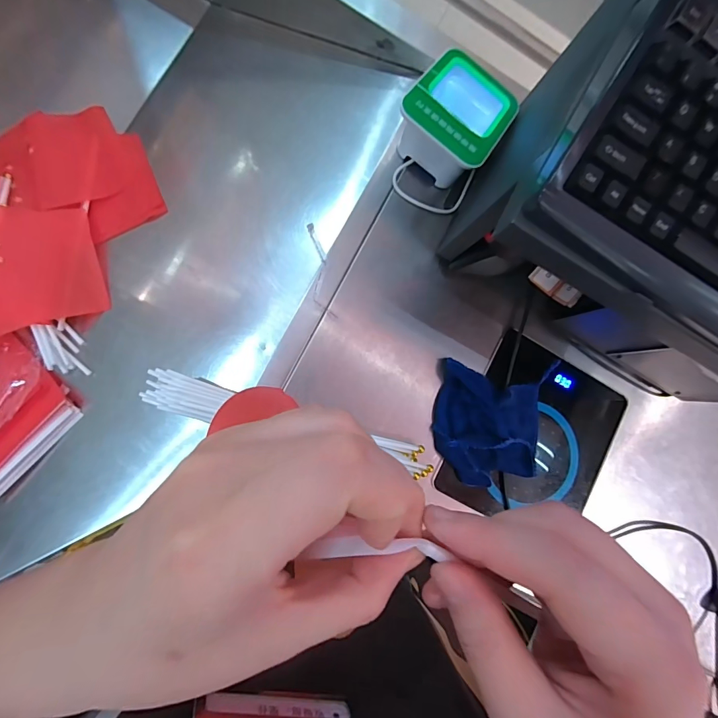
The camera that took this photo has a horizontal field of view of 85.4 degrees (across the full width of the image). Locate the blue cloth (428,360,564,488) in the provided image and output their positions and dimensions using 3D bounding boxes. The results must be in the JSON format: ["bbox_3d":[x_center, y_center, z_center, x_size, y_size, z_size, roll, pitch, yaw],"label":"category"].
[{"bbox_3d":[0.168,0.081,0.471,0.145,0.049,0.139,12,84,-8],"label":"blue cloth"}]

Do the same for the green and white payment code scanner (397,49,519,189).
[{"bbox_3d":[0.107,-0.268,0.451,0.102,0.103,0.126,39,81,-5],"label":"green and white payment code scanner"}]

